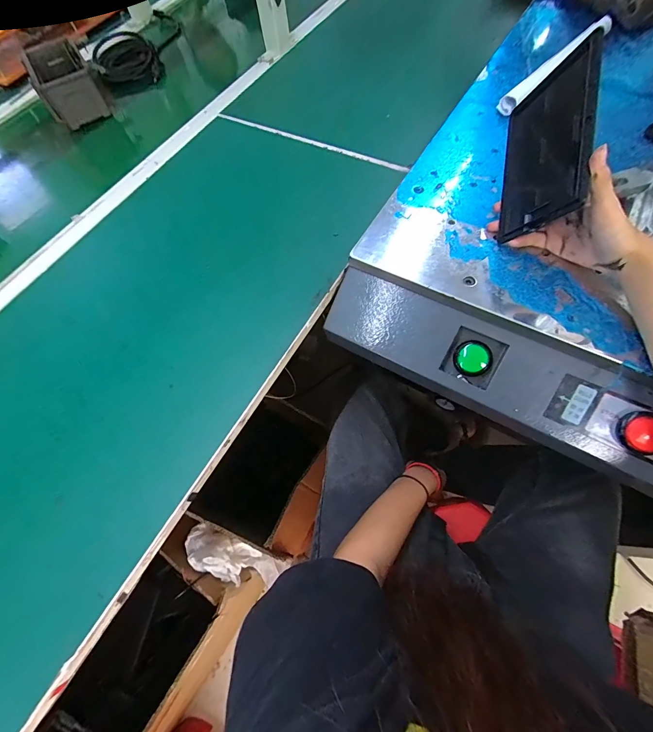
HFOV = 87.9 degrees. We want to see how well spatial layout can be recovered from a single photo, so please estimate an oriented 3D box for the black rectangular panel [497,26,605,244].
[{"bbox_3d":[0.232,-0.232,0.359,0.009,0.122,0.162,4,91,-9],"label":"black rectangular panel"}]

